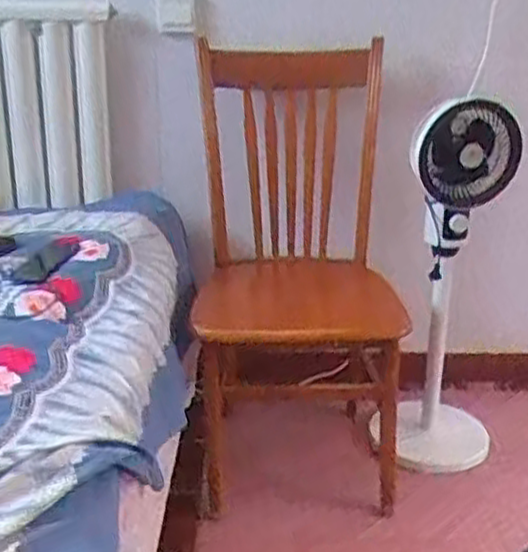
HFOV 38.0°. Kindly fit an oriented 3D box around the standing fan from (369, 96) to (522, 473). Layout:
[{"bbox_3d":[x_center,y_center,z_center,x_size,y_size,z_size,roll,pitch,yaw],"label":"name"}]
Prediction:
[{"bbox_3d":[0.383,0.035,1.634,0.258,0.786,0.334,6,22,14],"label":"standing fan"}]

